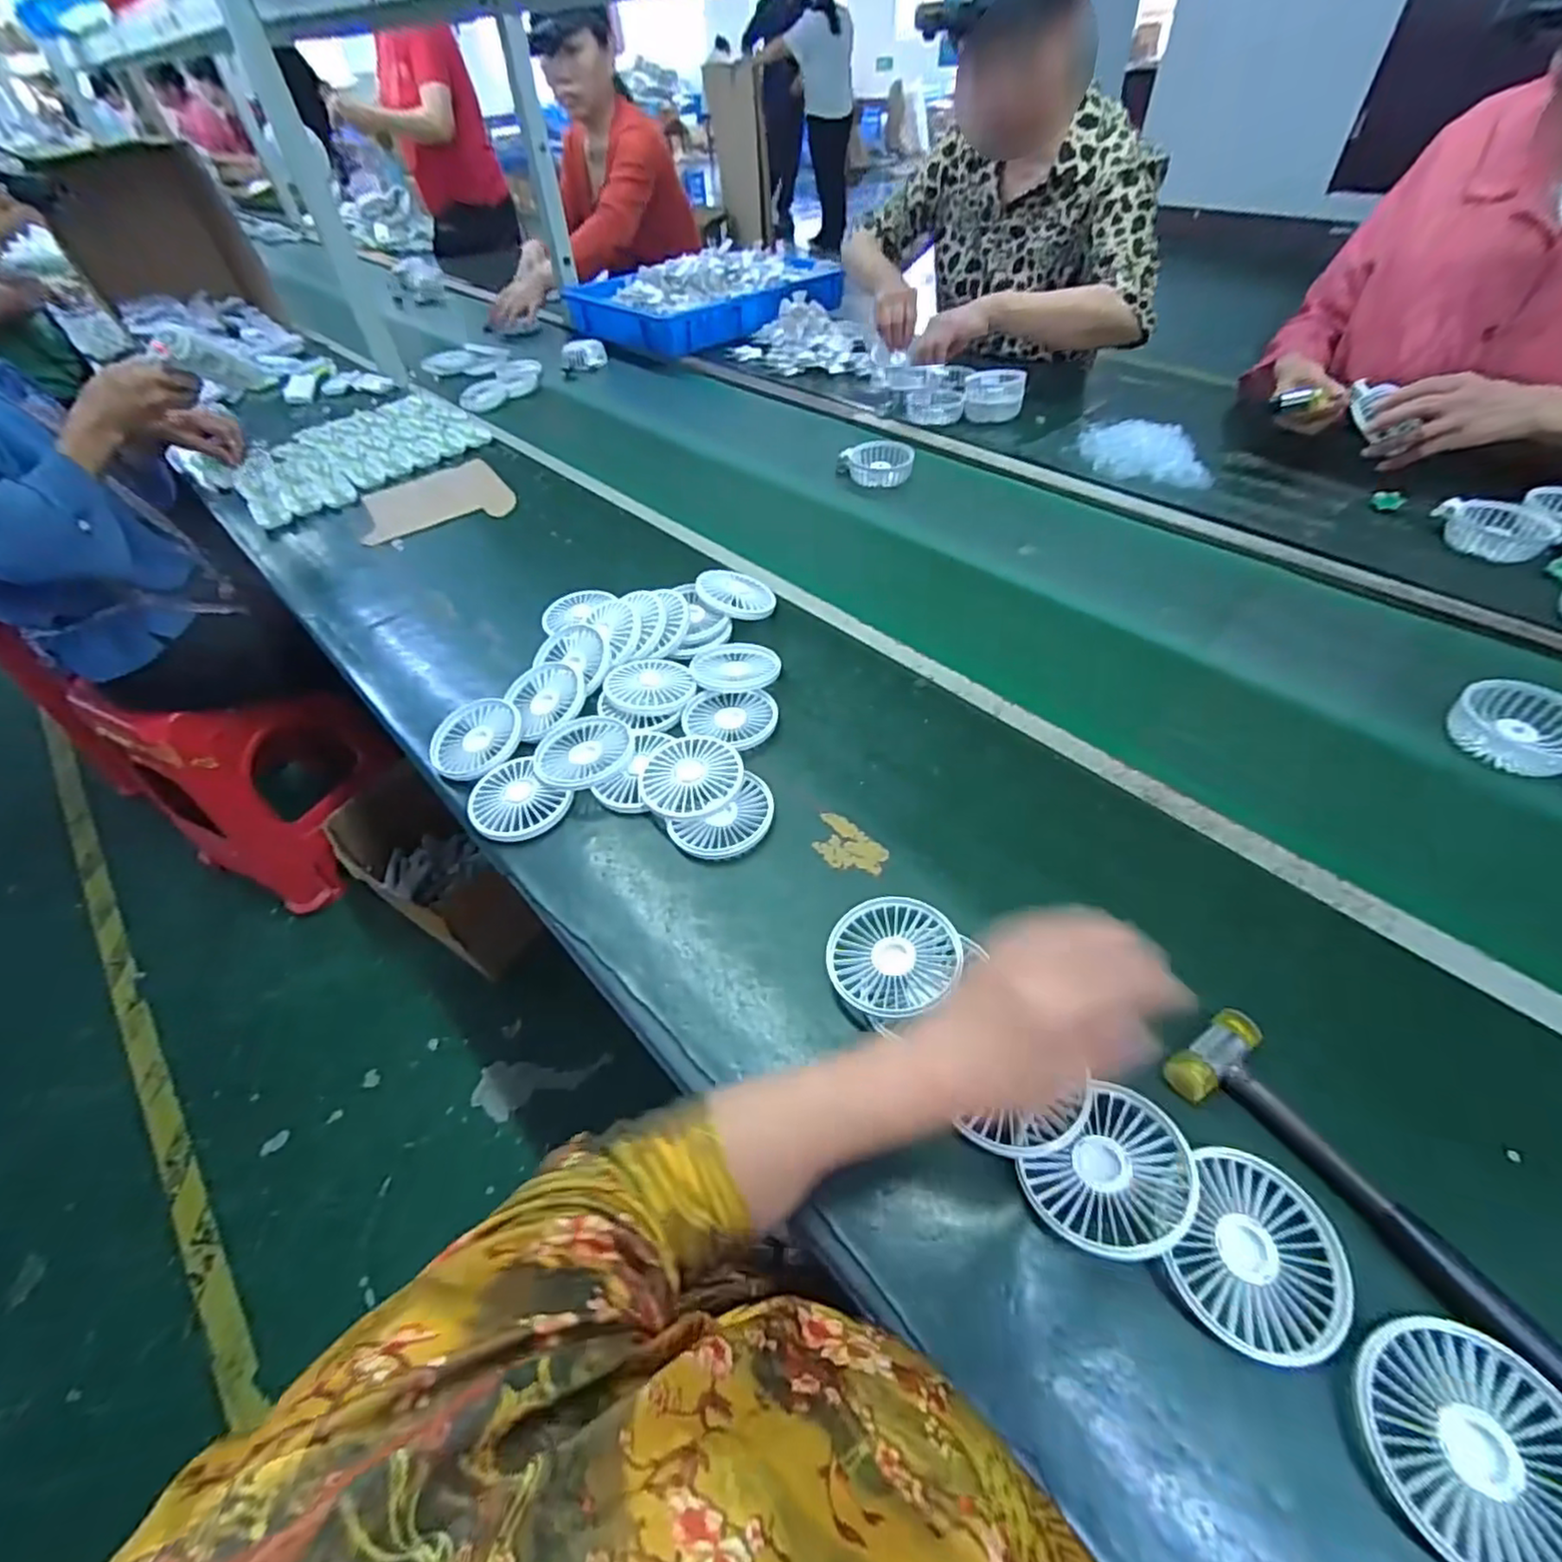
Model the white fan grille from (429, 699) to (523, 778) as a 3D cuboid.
[{"bbox_3d":[-0.287,-0.040,0.623,0.088,0.013,0.086,11,62,18],"label":"white fan grille"}]

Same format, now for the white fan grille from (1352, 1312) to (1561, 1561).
[{"bbox_3d":[0.307,0.294,0.289,0.091,0.018,0.086,-3,51,3],"label":"white fan grille"}]

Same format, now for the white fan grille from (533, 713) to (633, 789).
[{"bbox_3d":[-0.177,-0.026,0.601,0.087,0.014,0.082,-11,51,-4],"label":"white fan grille"}]

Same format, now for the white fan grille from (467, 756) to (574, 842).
[{"bbox_3d":[-0.234,0.019,0.580,0.089,0.017,0.074,33,60,27],"label":"white fan grille"}]

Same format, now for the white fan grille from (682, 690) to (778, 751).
[{"bbox_3d":[-0.047,-0.058,0.616,0.086,0.010,0.077,-3,51,3],"label":"white fan grille"}]

